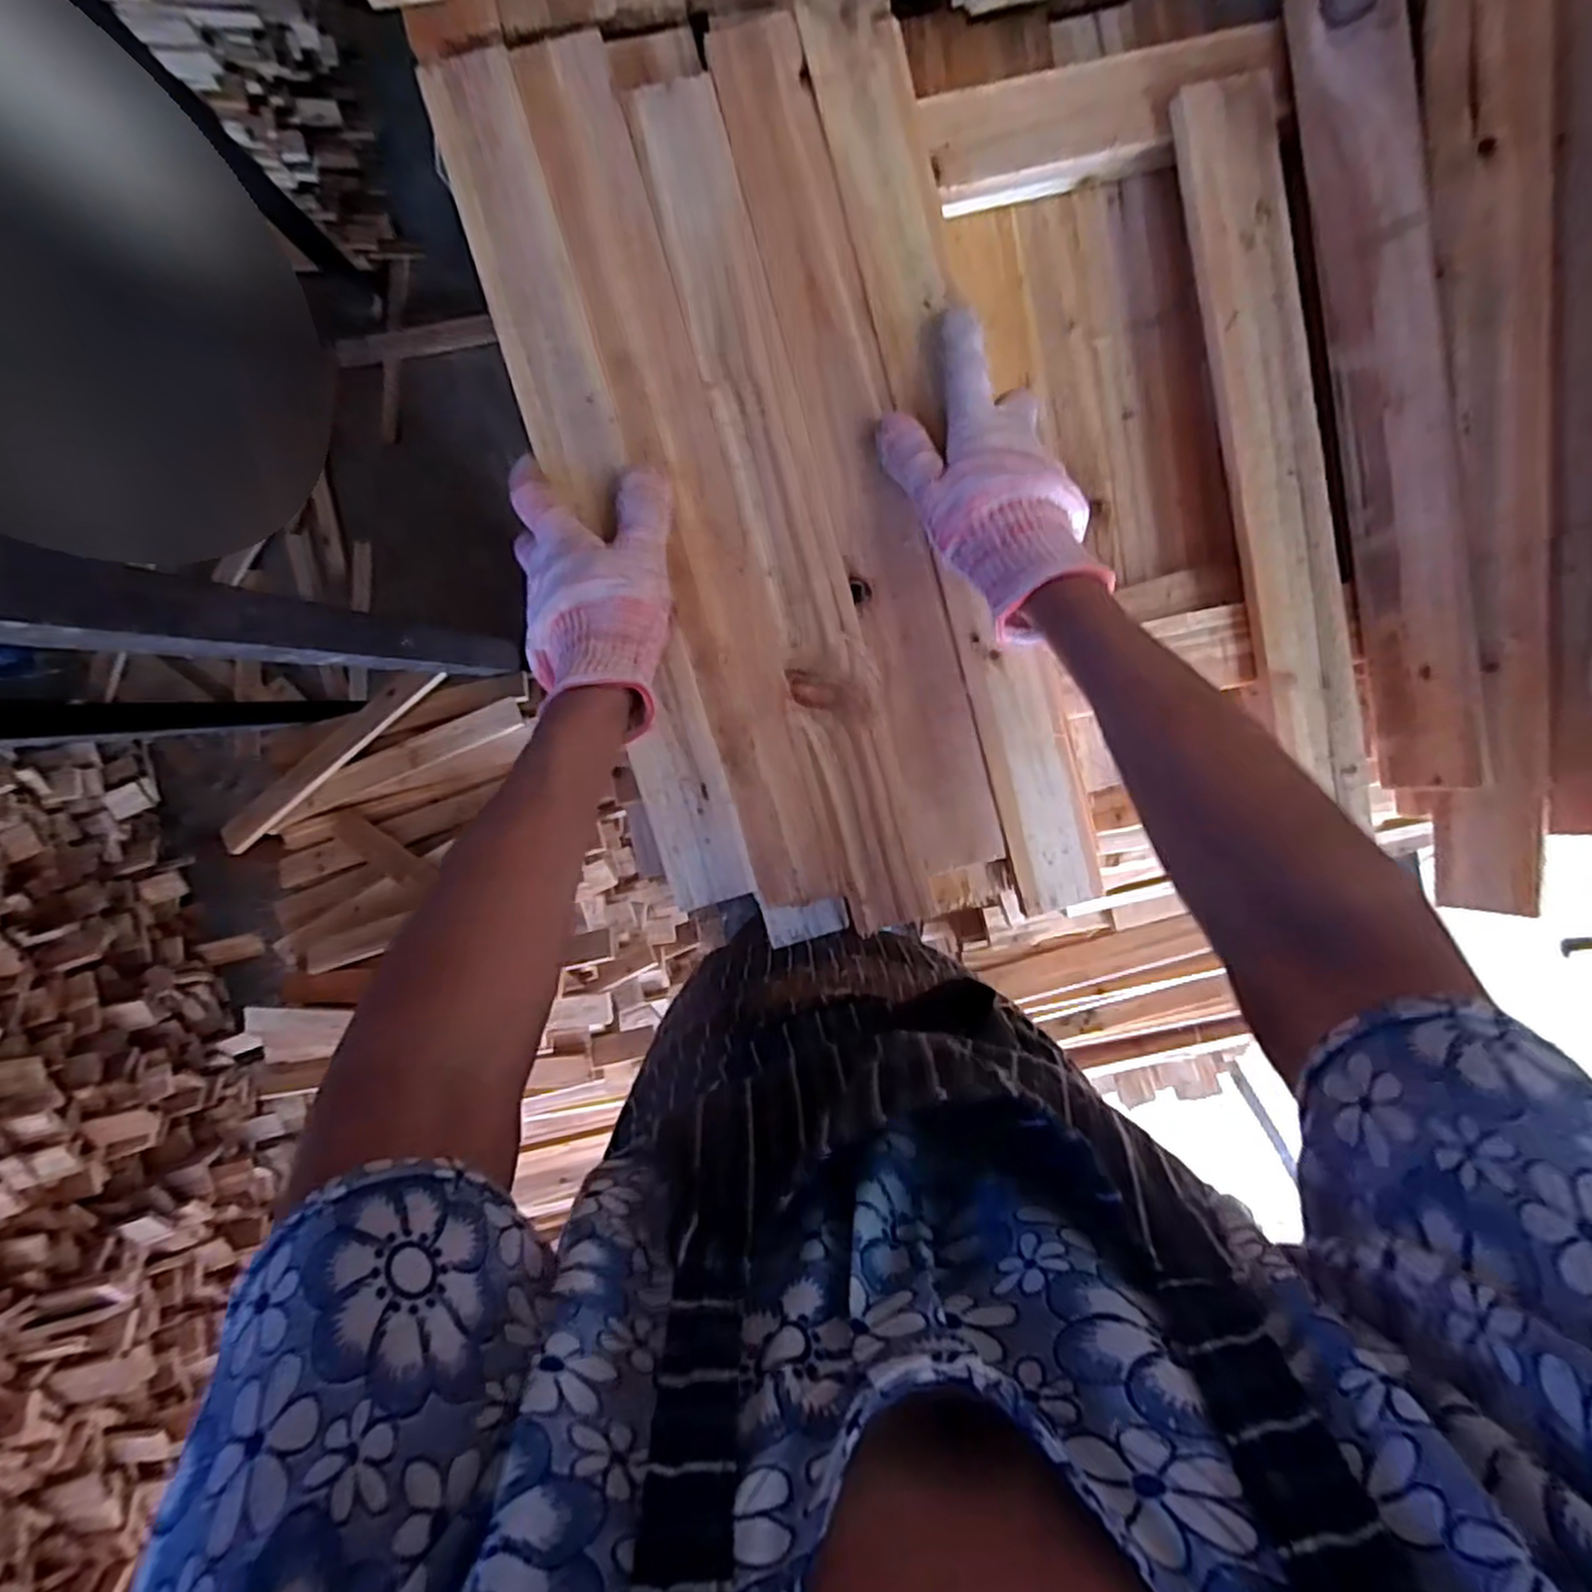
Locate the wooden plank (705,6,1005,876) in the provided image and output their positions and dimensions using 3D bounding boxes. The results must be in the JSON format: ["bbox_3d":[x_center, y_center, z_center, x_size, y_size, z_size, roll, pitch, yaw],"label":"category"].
[{"bbox_3d":[0.040,-0.192,0.453,0.053,0.018,0.488,-16,94,2],"label":"wooden plank"}]

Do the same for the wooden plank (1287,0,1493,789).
[{"bbox_3d":[0.351,-0.253,0.453,0.012,0.054,0.500,-17,98,-38],"label":"wooden plank"}]

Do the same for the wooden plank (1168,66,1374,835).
[{"bbox_3d":[0.297,-0.209,0.470,0.054,0.021,0.425,-13,95,1],"label":"wooden plank"}]

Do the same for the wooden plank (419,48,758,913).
[{"bbox_3d":[-0.117,-0.170,0.446,0.053,0.010,0.491,-16,96,2],"label":"wooden plank"}]

